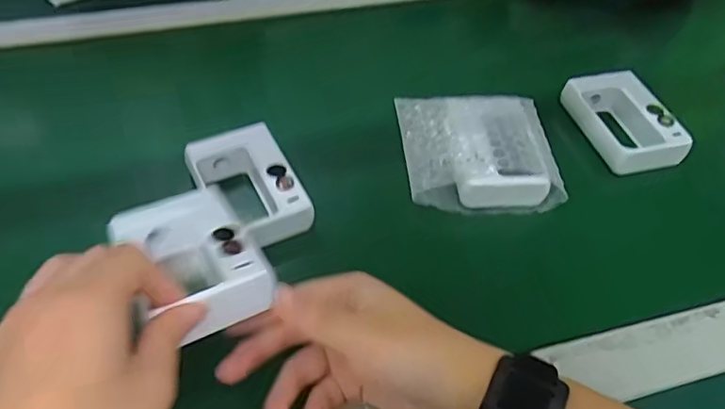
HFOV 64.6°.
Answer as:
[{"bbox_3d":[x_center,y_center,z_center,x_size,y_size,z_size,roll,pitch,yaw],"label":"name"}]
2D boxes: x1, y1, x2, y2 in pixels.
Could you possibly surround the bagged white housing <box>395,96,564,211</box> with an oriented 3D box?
[{"bbox_3d":[0.090,-0.046,0.450,0.113,0.041,0.109,-2,49,-4],"label":"bagged white housing"}]

